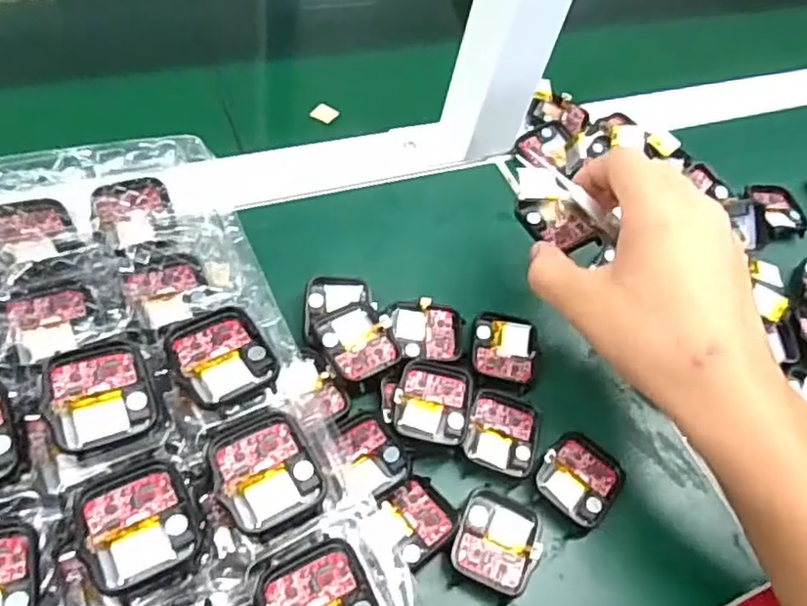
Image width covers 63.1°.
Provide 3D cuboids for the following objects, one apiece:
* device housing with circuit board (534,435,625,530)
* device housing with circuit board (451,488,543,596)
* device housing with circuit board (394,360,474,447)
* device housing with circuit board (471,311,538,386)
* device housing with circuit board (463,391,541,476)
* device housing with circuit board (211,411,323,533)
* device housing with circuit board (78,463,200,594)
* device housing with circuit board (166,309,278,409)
[{"bbox_3d":[0.089,0.087,0.328,0.036,0.010,0.041,37,55,14],"label":"device housing with circuit board"},{"bbox_3d":[0.044,0.108,0.303,0.038,0.009,0.042,23,53,3],"label":"device housing with circuit board"},{"bbox_3d":[0.015,0.049,0.328,0.037,0.008,0.040,14,53,-4],"label":"device housing with circuit board"},{"bbox_3d":[0.056,0.024,0.362,0.035,0.007,0.042,14,53,-3],"label":"device housing with circuit board"},{"bbox_3d":[0.051,0.065,0.334,0.035,0.005,0.042,13,52,5],"label":"device housing with circuit board"},{"bbox_3d":[-0.054,0.065,0.256,0.036,0.008,0.042,-17,60,-24],"label":"device housing with circuit board"},{"bbox_3d":[-0.095,0.079,0.237,0.035,0.006,0.043,-16,60,-23],"label":"device housing with circuit board"},{"bbox_3d":[-0.076,0.023,0.277,0.037,0.009,0.043,-23,63,-26],"label":"device housing with circuit board"}]

